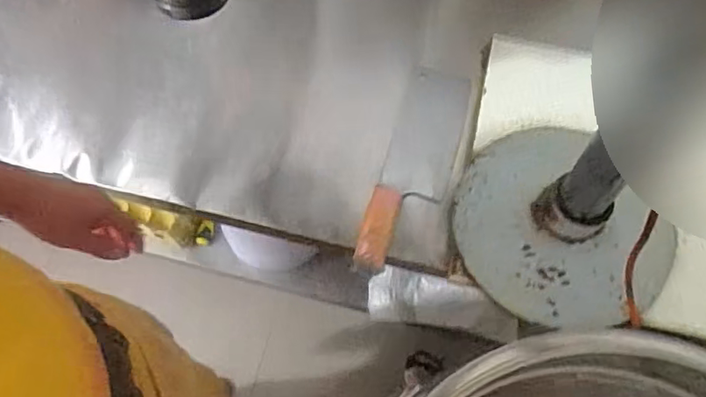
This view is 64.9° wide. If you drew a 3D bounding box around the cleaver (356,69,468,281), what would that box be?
[{"bbox_3d":[0.077,-0.039,0.665,0.080,0.034,0.277,17,67,6],"label":"cleaver"}]

